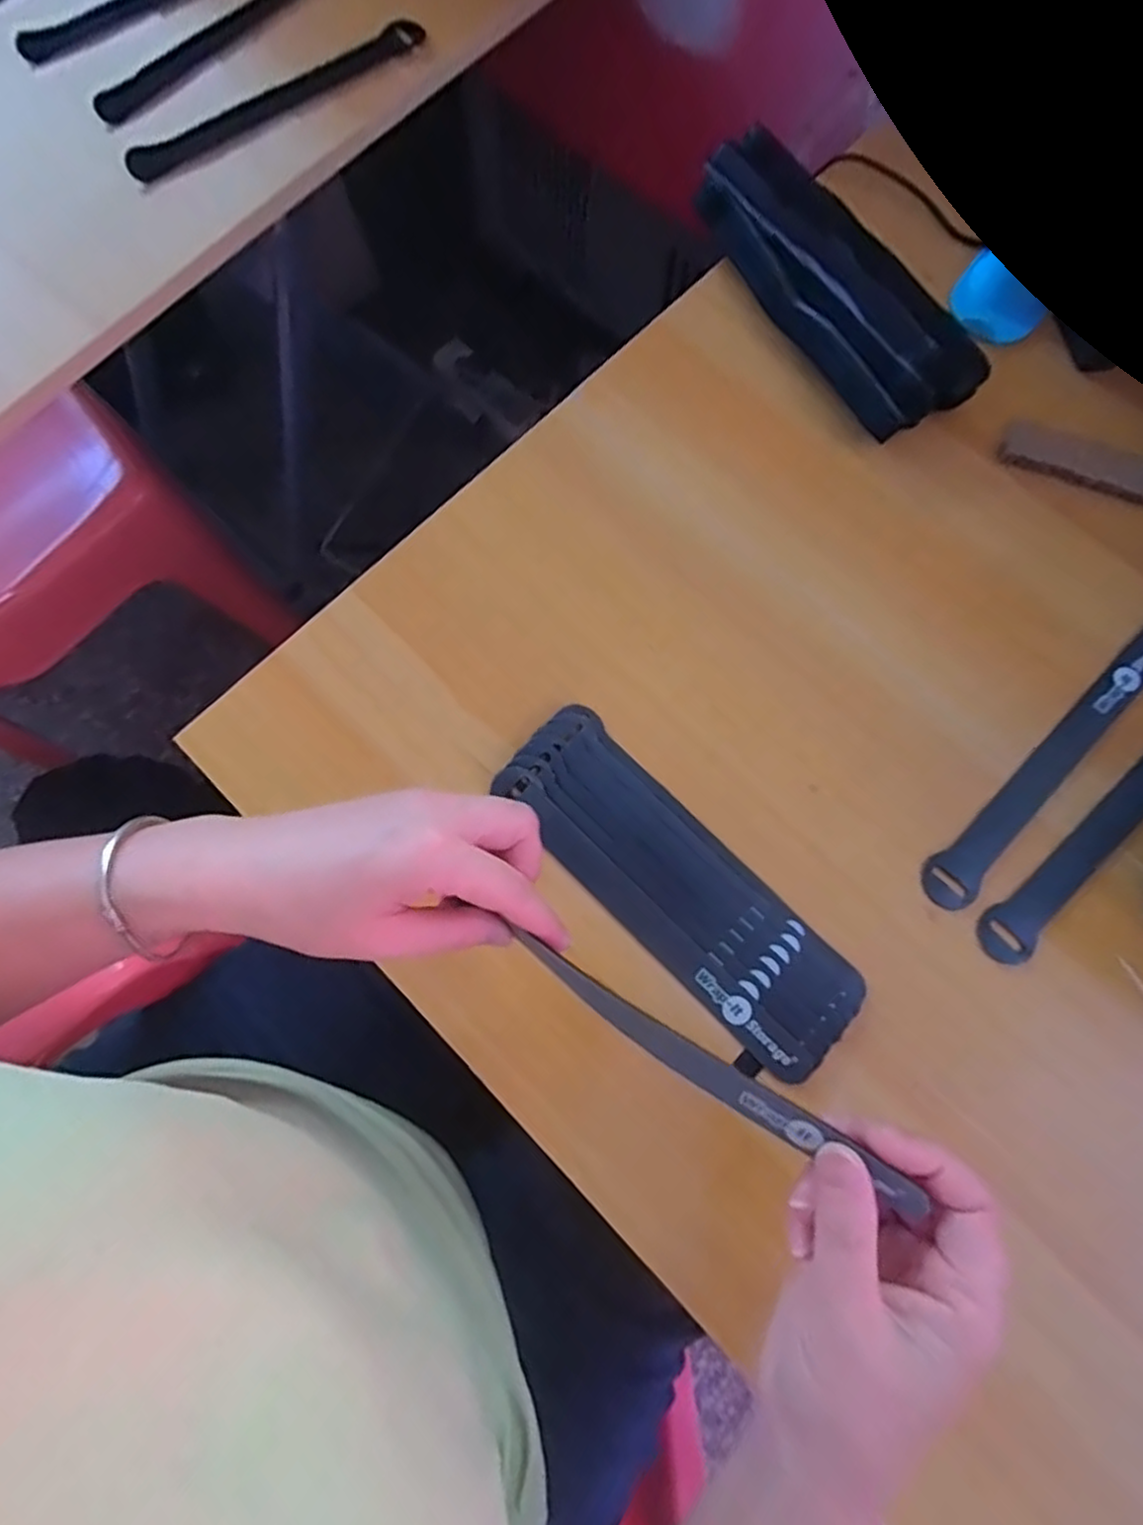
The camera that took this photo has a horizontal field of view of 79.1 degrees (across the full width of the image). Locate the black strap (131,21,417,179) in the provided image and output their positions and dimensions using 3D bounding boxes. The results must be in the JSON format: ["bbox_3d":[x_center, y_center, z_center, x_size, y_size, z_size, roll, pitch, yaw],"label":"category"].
[{"bbox_3d":[-0.174,-0.404,0.421,0.206,0.006,0.026,-39,80,-11],"label":"black strap"}]

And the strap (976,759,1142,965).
[{"bbox_3d":[0.277,0.025,0.347,0.207,0.004,0.024,-38,75,-12],"label":"strap"}]

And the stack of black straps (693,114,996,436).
[{"bbox_3d":[0.150,-0.283,0.403,0.062,0.050,0.205,-30,78,-5],"label":"stack of black straps"}]

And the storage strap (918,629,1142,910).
[{"bbox_3d":[0.253,-0.004,0.356,0.210,0.004,0.024,-41,78,-13],"label":"storage strap"}]

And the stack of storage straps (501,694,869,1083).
[{"bbox_3d":[0.051,0.060,0.338,0.063,0.011,0.199,-43,79,-8],"label":"stack of storage straps"}]

